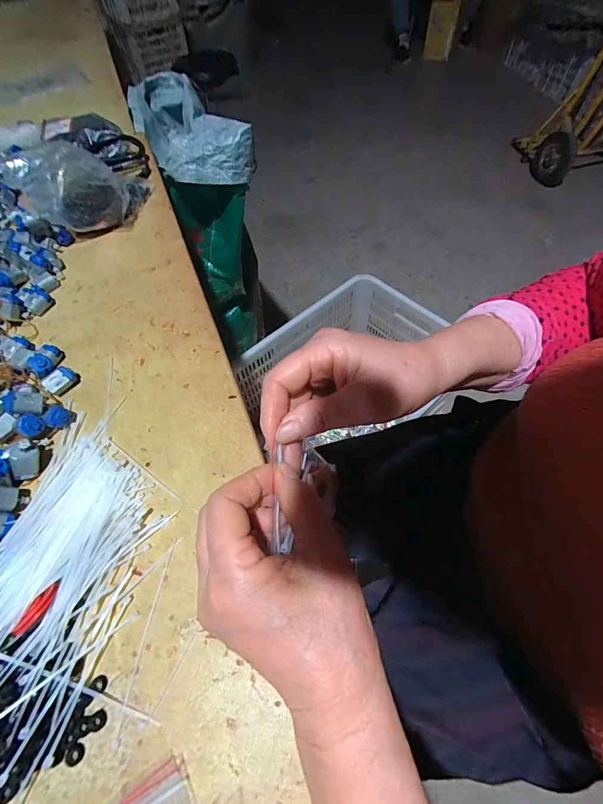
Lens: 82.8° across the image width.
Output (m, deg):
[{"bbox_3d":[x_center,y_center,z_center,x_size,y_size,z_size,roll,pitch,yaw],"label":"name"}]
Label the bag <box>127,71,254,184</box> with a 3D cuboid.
[{"bbox_3d":[-0.239,-0.536,0.667,0.152,0.093,0.442,-25,61,-12],"label":"bag"}]

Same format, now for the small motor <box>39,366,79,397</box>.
[{"bbox_3d":[-0.236,-0.020,0.336,0.015,0.021,0.029,32,66,20],"label":"small motor"}]

